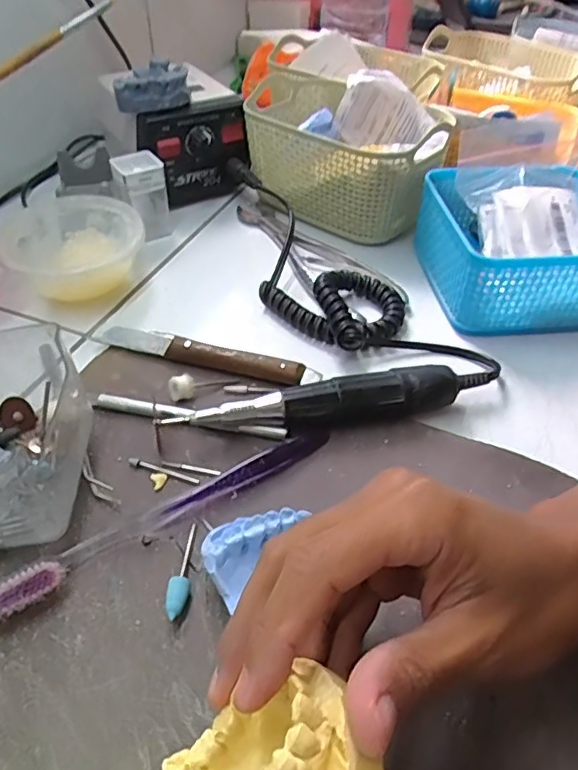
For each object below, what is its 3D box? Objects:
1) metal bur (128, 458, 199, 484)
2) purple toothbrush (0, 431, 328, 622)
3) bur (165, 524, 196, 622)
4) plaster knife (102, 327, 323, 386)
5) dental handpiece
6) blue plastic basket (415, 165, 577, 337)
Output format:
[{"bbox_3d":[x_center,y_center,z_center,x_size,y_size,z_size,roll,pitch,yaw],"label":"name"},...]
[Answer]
[{"bbox_3d":[-0.069,0.046,0.316,0.042,0.004,0.005,17,47,13],"label":"metal bur"},{"bbox_3d":[-0.060,0.062,0.291,0.186,0.018,0.020,-27,52,-26],"label":"purple toothbrush"},{"bbox_3d":[-0.049,0.087,0.274,0.009,0.008,0.048,4,33,1],"label":"bur"},{"bbox_3d":[-0.052,-0.020,0.376,0.143,0.014,0.018,15,46,12],"label":"plaster knife"},{"bbox_3d":[0.030,0.009,0.341,0.191,0.026,0.031,-8,46,-11],"label":"dental handpiece"},{"bbox_3d":[0.173,-0.104,0.432,0.131,0.070,0.127,-3,45,-6],"label":"blue plastic basket"}]

